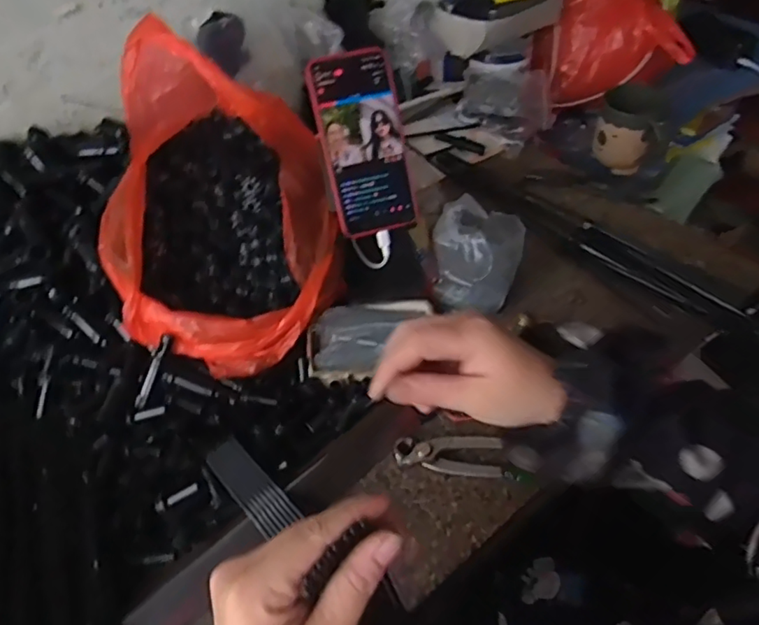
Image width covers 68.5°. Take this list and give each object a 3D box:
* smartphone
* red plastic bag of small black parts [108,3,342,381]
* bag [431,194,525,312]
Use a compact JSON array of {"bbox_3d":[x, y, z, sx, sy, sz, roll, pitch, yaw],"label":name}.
[{"bbox_3d":[-0.014,-0.157,0.526,0.077,0.162,0.019,-15,15,-8],"label":"smartphone"},{"bbox_3d":[-0.152,-0.094,0.504,0.210,0.201,0.215,13,53,14],"label":"red plastic bag of small black parts"},{"bbox_3d":[0.105,-0.066,0.603,0.092,0.074,0.114,7,52,10],"label":"bag"}]

